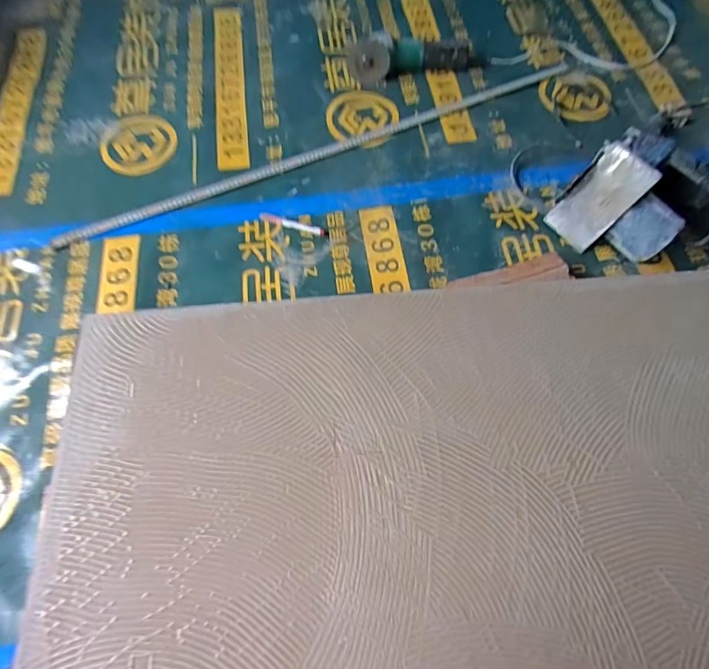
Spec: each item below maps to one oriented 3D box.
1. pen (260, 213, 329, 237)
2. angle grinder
[{"bbox_3d":[-0.118,-0.215,0.885,0.141,0.010,0.016,17,66,10],"label":"pen"},{"bbox_3d":[0.147,-0.651,1.039,0.320,0.070,0.097,-11,64,-3],"label":"angle grinder"}]

